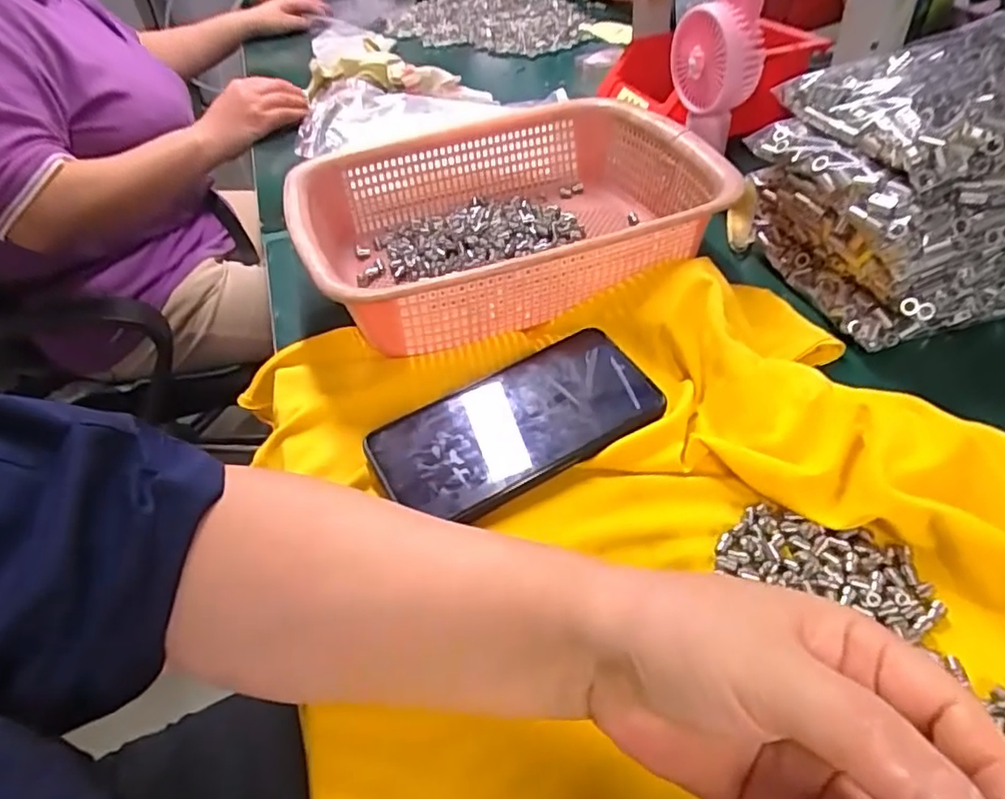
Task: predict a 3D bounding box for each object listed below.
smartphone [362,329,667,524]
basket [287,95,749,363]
[{"bbox_3d":[0.008,0.014,0.354,0.158,0.014,0.076,-25,47,-17],"label":"smartphone"},{"bbox_3d":[0.001,-0.135,0.457,0.280,0.067,0.207,-18,45,-11],"label":"basket"}]

